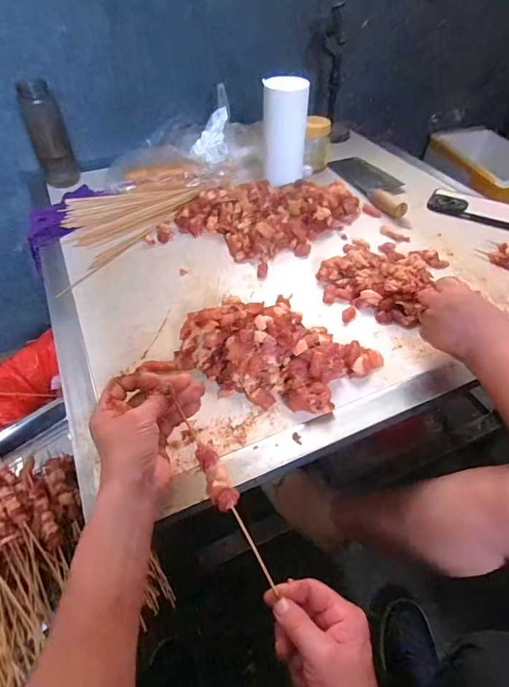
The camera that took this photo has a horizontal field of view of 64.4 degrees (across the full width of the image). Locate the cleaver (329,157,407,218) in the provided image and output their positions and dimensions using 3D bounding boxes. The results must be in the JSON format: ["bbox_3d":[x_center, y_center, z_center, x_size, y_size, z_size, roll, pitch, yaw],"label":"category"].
[{"bbox_3d":[0.259,-0.346,0.863,0.089,0.029,0.283,-14,48,-13],"label":"cleaver"}]

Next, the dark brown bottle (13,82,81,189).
[{"bbox_3d":[-0.422,-0.431,0.831,0.068,0.182,0.079,-18,49,-16],"label":"dark brown bottle"}]

